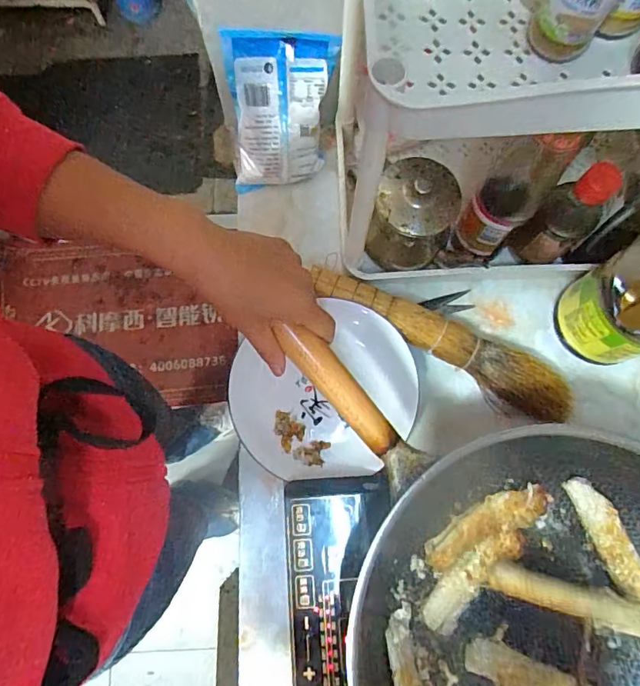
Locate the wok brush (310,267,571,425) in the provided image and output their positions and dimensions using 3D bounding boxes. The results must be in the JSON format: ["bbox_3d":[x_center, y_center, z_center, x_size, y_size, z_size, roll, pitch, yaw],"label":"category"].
[{"bbox_3d":[0.125,-0.004,0.513,0.300,0.048,0.057,31,78,6],"label":"wok brush"}]

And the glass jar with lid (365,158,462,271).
[{"bbox_3d":[0.091,-0.129,0.485,0.078,0.090,0.080,0,77,-1],"label":"glass jar with lid"}]

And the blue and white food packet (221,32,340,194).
[{"bbox_3d":[-0.043,-0.250,0.527,0.110,0.161,0.030,-5,40,-7],"label":"blue and white food packet"}]

